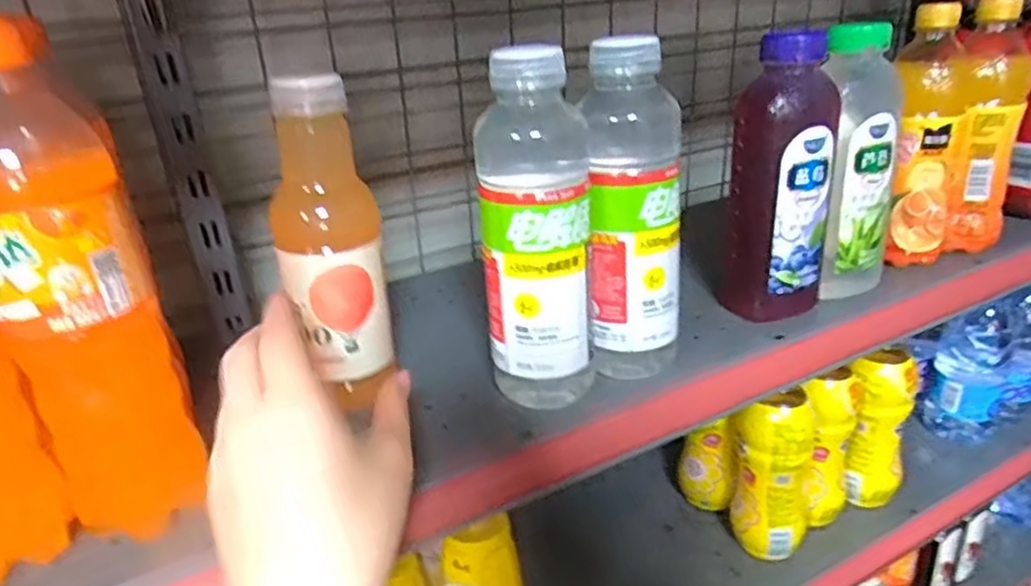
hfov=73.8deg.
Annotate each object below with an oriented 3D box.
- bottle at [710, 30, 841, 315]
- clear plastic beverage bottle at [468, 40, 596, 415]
[{"bbox_3d":[0.188,-0.082,0.491,0.068,0.193,0.056,-22,29,-34],"label":"bottle"},{"bbox_3d":[0.013,-0.032,0.404,0.064,0.208,0.060,-4,24,2],"label":"clear plastic beverage bottle"}]

